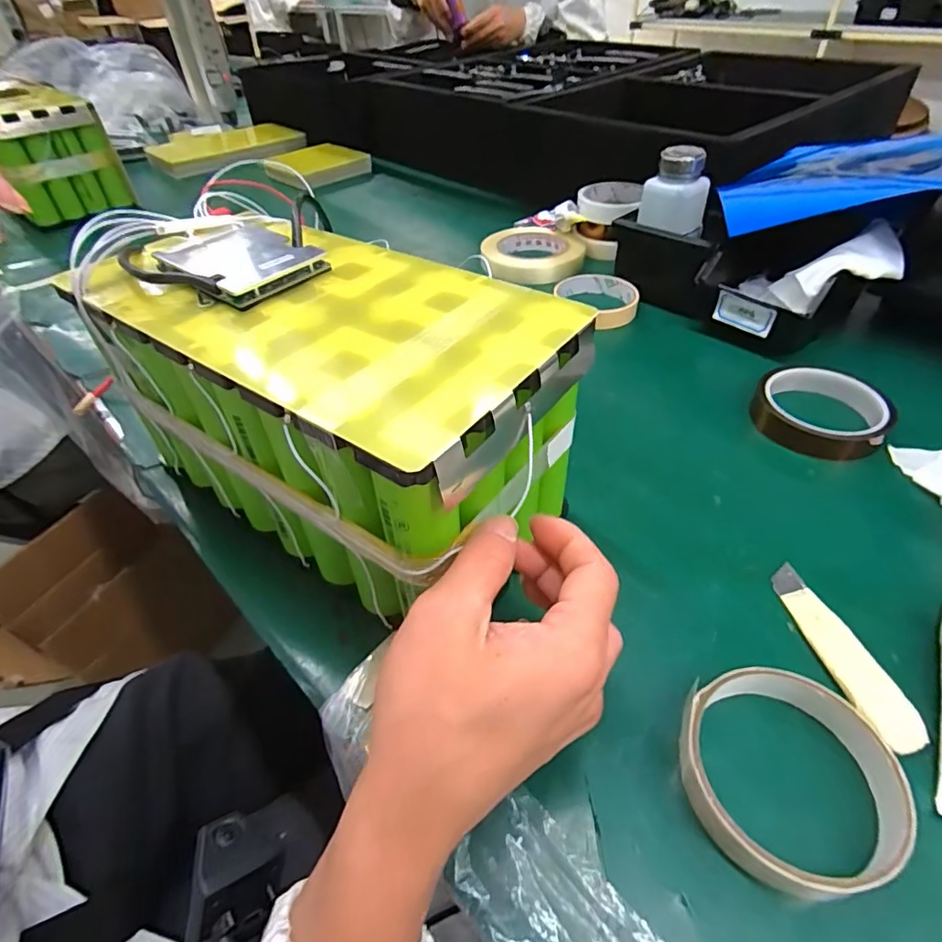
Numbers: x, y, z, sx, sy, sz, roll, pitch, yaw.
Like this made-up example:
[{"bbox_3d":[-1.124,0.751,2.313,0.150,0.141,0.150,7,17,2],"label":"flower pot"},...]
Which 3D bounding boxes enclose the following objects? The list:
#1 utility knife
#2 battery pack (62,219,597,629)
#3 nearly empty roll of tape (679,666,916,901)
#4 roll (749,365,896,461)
[{"bbox_3d":[0.190,0.091,0.270,0.023,0.004,0.100,-9,44,-4],"label":"utility knife"},{"bbox_3d":[-0.074,-0.045,0.297,0.245,0.129,0.131,25,51,28],"label":"battery pack"},{"bbox_3d":[0.133,0.129,0.223,0.086,0.021,0.082,-3,44,3],"label":"nearly empty roll of tape"},{"bbox_3d":[0.264,-0.047,0.398,0.089,0.026,0.078,29,53,31],"label":"roll"}]

